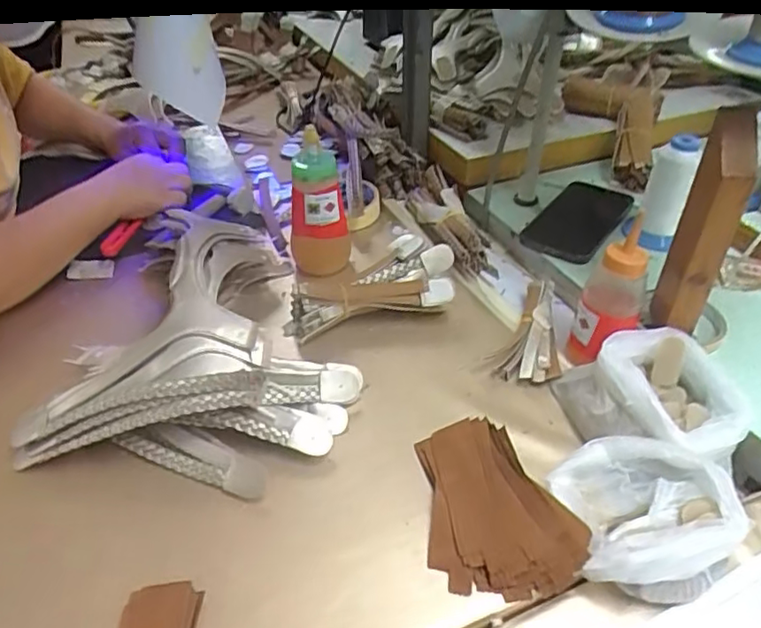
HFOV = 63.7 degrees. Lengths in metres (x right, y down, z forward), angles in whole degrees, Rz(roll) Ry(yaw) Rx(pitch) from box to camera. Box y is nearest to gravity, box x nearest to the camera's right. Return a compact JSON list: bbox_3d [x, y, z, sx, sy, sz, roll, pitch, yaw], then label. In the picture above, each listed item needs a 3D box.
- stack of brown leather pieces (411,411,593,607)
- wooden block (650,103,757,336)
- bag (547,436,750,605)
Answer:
[{"bbox_3d":[0.076,0.130,0.437,0.093,0.033,0.134,-9,38,-7],"label":"stack of brown leather pieces"},{"bbox_3d":[0.261,-0.066,0.496,0.040,0.188,0.057,13,41,21],"label":"wooden block"},{"bbox_3d":[0.177,0.134,0.418,0.101,0.054,0.107,-6,38,-2],"label":"bag"}]

